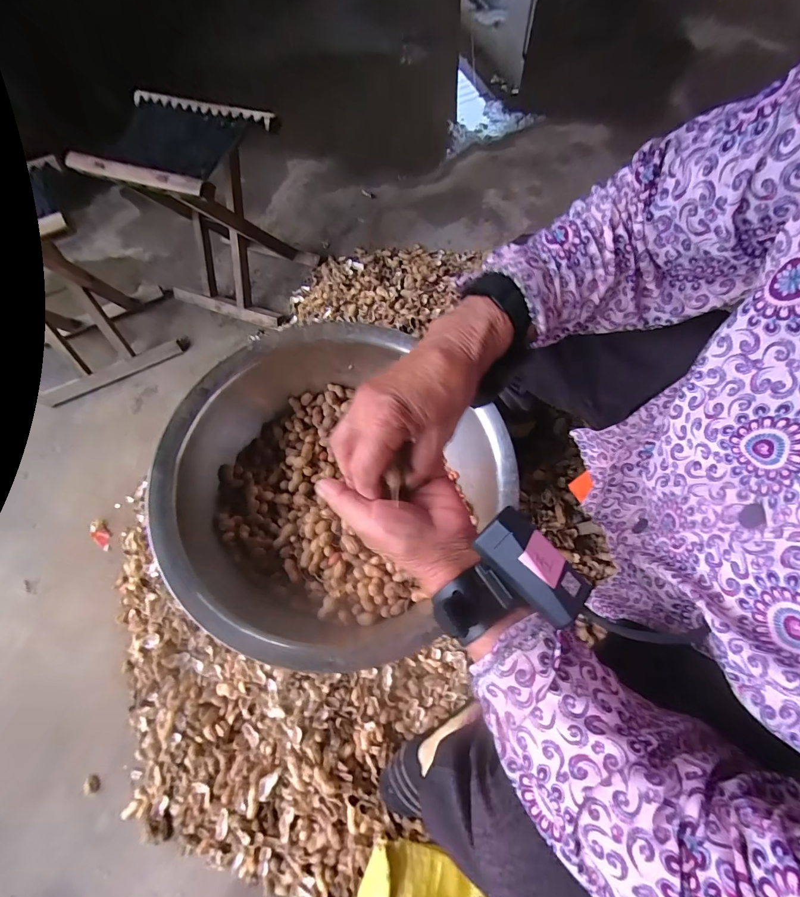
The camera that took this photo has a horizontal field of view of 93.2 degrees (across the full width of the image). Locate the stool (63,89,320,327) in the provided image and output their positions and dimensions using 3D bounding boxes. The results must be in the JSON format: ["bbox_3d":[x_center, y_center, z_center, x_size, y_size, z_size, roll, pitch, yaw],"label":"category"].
[{"bbox_3d":[-0.395,-0.481,0.822,0.320,0.348,0.220,21,69,9],"label":"stool"}]

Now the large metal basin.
[{"bbox_3d":[-0.090,0.047,0.519,0.405,0.138,0.436,-2,68,5],"label":"large metal basin"}]

